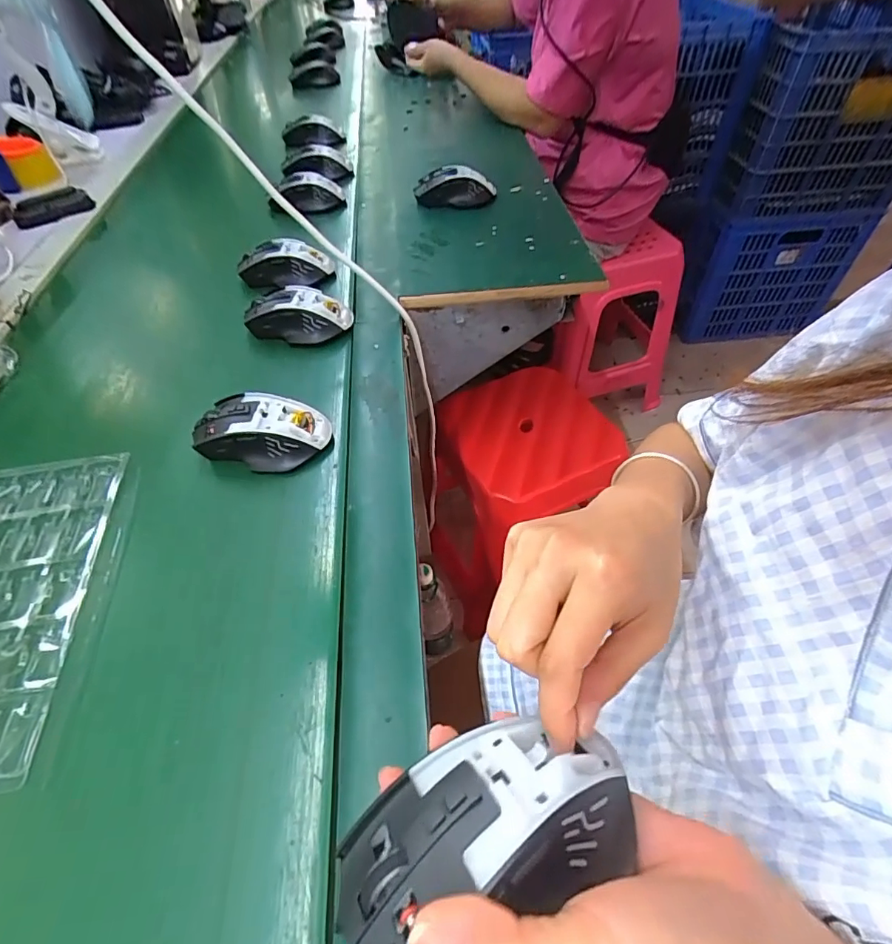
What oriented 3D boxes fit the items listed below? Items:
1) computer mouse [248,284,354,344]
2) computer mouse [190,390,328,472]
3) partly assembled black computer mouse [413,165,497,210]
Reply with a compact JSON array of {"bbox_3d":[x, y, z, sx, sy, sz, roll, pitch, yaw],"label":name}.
[{"bbox_3d":[-0.159,-0.170,0.531,0.103,0.033,0.056,7,50,8],"label":"computer mouse"},{"bbox_3d":[-0.160,-0.036,0.425,0.110,0.037,0.067,3,51,6],"label":"computer mouse"},{"bbox_3d":[0.011,-0.402,0.693,0.111,0.038,0.053,10,51,10],"label":"partly assembled black computer mouse"}]

